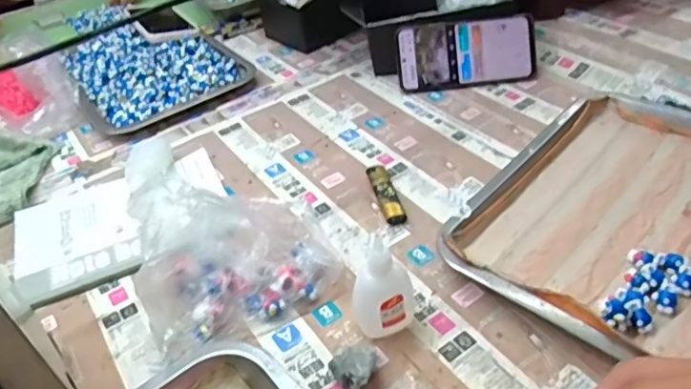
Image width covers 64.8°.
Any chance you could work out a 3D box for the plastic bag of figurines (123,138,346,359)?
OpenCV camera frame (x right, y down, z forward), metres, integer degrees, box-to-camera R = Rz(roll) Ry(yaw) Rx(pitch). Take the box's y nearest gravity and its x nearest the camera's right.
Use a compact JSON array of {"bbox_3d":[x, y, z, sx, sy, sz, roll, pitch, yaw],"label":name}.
[{"bbox_3d":[-0.089,0.034,0.419,0.146,0.099,0.096,-21,42,-16],"label":"plastic bag of figurines"}]

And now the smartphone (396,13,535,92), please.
[{"bbox_3d":[0.144,-0.170,0.654,0.161,0.075,0.007,-5,11,2],"label":"smartphone"}]

